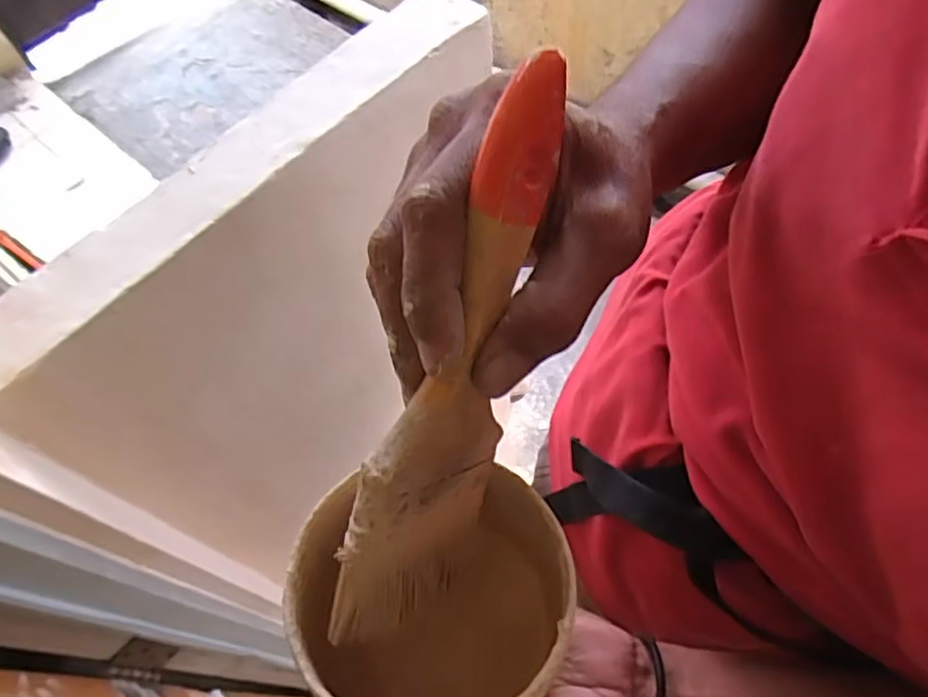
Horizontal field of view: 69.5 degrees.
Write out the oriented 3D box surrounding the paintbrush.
[{"bbox_3d":[0.000,0.011,0.221,0.058,0.196,0.011,-4,28,-44],"label":"paintbrush"}]

